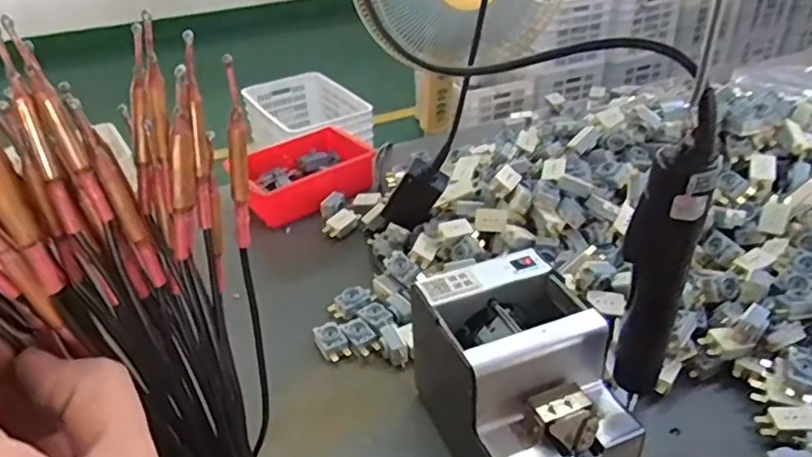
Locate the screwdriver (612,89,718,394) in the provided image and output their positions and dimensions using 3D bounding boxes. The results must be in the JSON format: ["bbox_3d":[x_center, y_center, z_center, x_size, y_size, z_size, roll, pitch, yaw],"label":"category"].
[{"bbox_3d":[0.172,0.021,0.422,0.039,0.217,0.031,14,38,23],"label":"screwdriver"}]

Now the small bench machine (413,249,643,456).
[{"bbox_3d":[0.098,0.134,0.533,0.134,0.136,0.177,-14,36,-16],"label":"small bench machine"}]

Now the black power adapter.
[{"bbox_3d":[0.013,-0.041,0.785,0.052,0.115,0.033,40,46,6],"label":"black power adapter"}]

